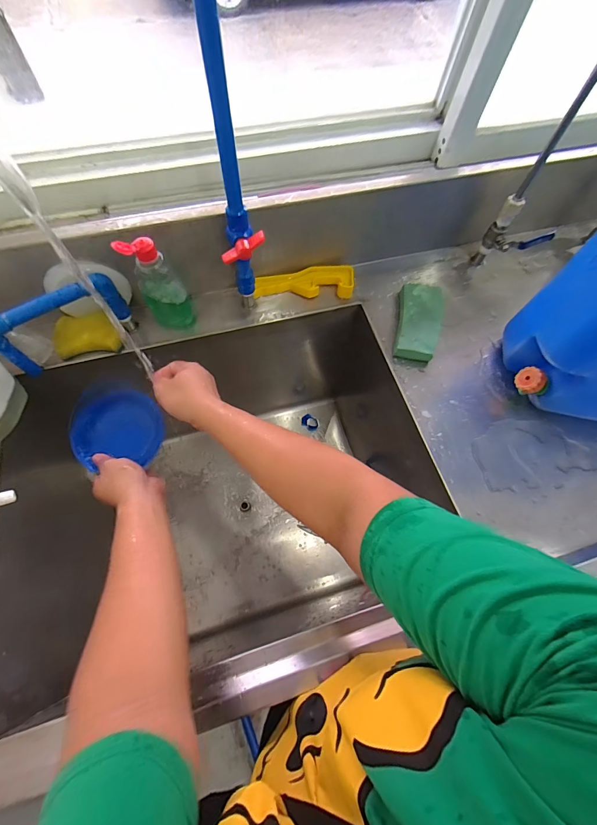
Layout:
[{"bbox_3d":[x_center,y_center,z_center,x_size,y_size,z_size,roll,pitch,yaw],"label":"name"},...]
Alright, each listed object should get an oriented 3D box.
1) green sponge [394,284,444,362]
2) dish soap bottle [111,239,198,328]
[{"bbox_3d":[0.210,-0.172,0.604,0.073,0.035,0.177,18,66,5],"label":"green sponge"},{"bbox_3d":[-0.206,-0.189,0.525,0.065,0.166,0.040,-18,68,-11],"label":"dish soap bottle"}]

